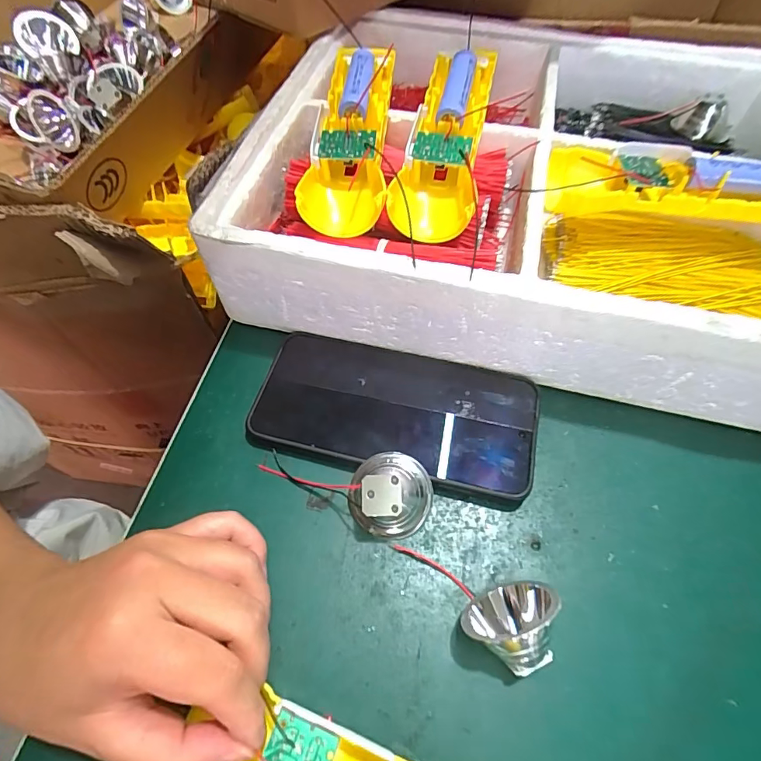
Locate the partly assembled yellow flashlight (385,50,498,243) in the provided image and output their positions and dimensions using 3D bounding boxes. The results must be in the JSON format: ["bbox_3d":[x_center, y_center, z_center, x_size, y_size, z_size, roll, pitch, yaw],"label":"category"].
[{"bbox_3d":[0.045,-0.162,0.301,0.050,0.035,0.157,11,72,7],"label":"partly assembled yellow flashlight"}]

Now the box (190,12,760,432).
[{"bbox_3d":[0.111,-0.150,0.339,0.375,0.092,0.309,12,59,8],"label":"box"}]

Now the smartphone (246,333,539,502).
[{"bbox_3d":[0.009,0.017,0.281,0.164,0.013,0.081,12,59,8],"label":"smartphone"}]

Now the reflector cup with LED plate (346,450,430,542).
[{"bbox_3d":[0.007,0.061,0.240,0.044,0.026,0.044,0,80,1],"label":"reflector cup with LED plate"}]

